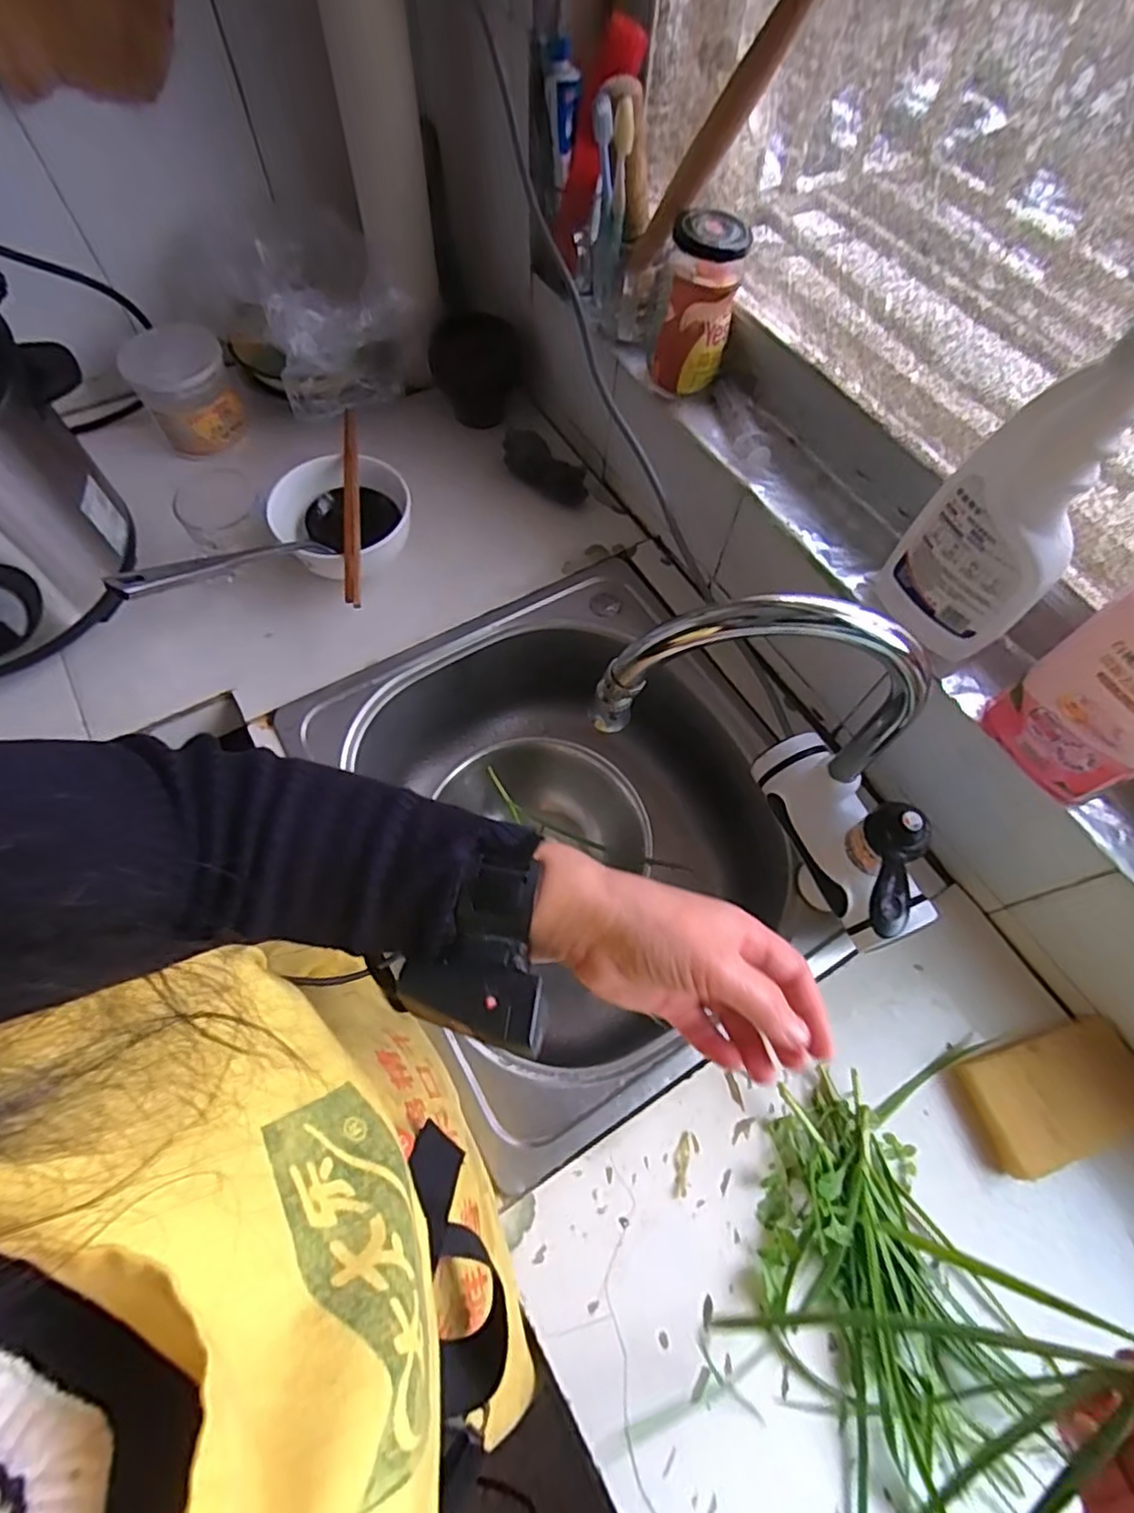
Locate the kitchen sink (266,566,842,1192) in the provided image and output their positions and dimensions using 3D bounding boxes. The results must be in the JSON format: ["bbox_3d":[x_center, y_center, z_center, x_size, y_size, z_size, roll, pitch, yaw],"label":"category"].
[{"bbox_3d":[0.015,0.073,0.661,0.404,0.154,0.470,-27,68,-14],"label":"kitchen sink"}]

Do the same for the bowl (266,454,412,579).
[{"bbox_3d":[-0.228,-0.240,0.682,0.134,0.077,0.134,1,65,-1],"label":"bowl"}]

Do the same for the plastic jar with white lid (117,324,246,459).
[{"bbox_3d":[-0.436,-0.419,0.750,0.106,0.091,0.102,1,65,-1],"label":"plastic jar with white lid"}]

